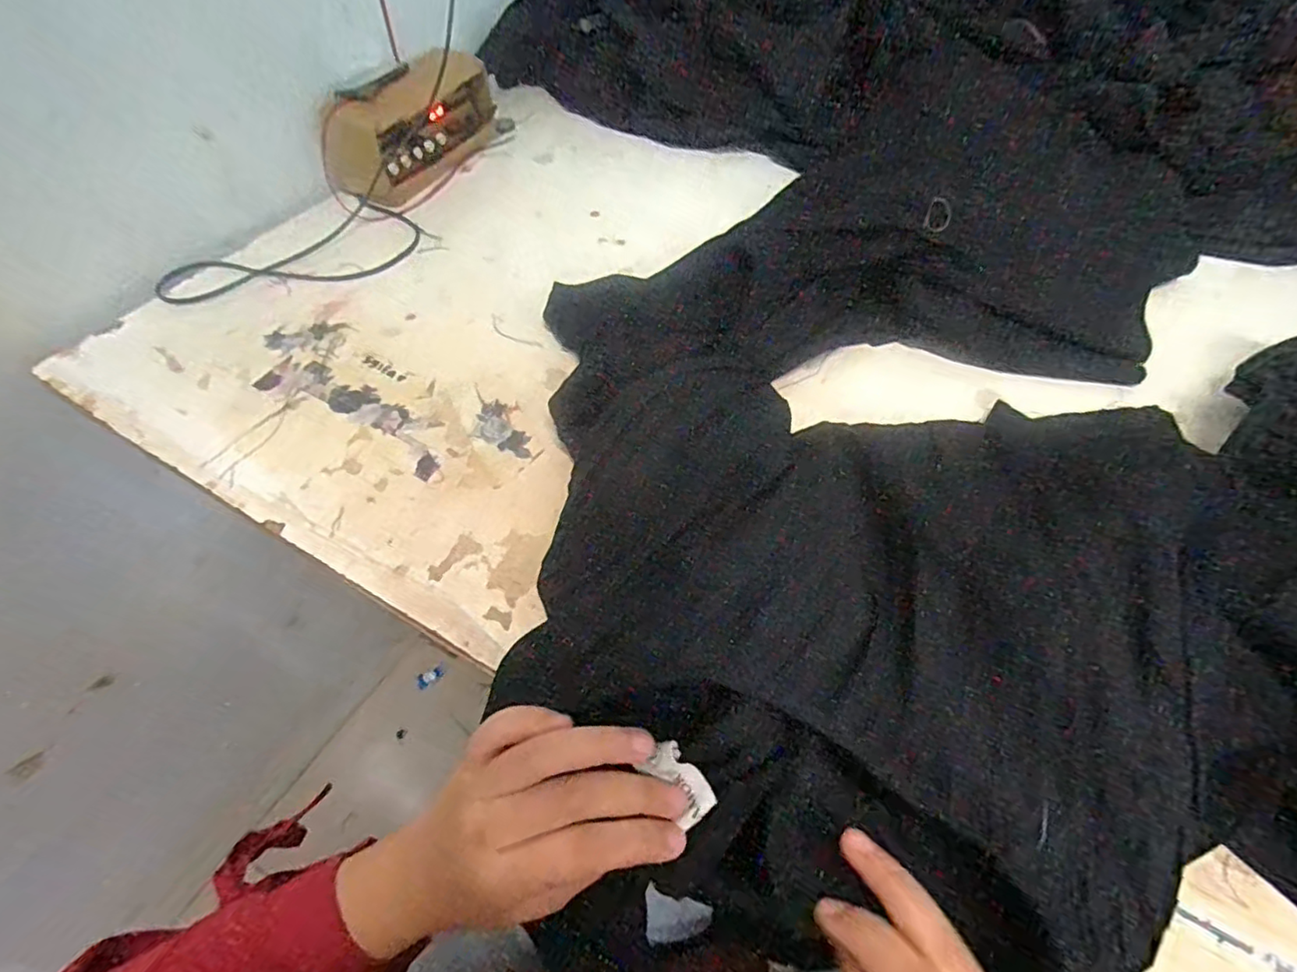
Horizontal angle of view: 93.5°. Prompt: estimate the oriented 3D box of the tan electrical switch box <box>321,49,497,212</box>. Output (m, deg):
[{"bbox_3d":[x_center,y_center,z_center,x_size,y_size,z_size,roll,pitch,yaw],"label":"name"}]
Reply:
[{"bbox_3d":[-0.247,-0.383,0.648,0.069,0.093,0.203,19,58,14],"label":"tan electrical switch box"}]

